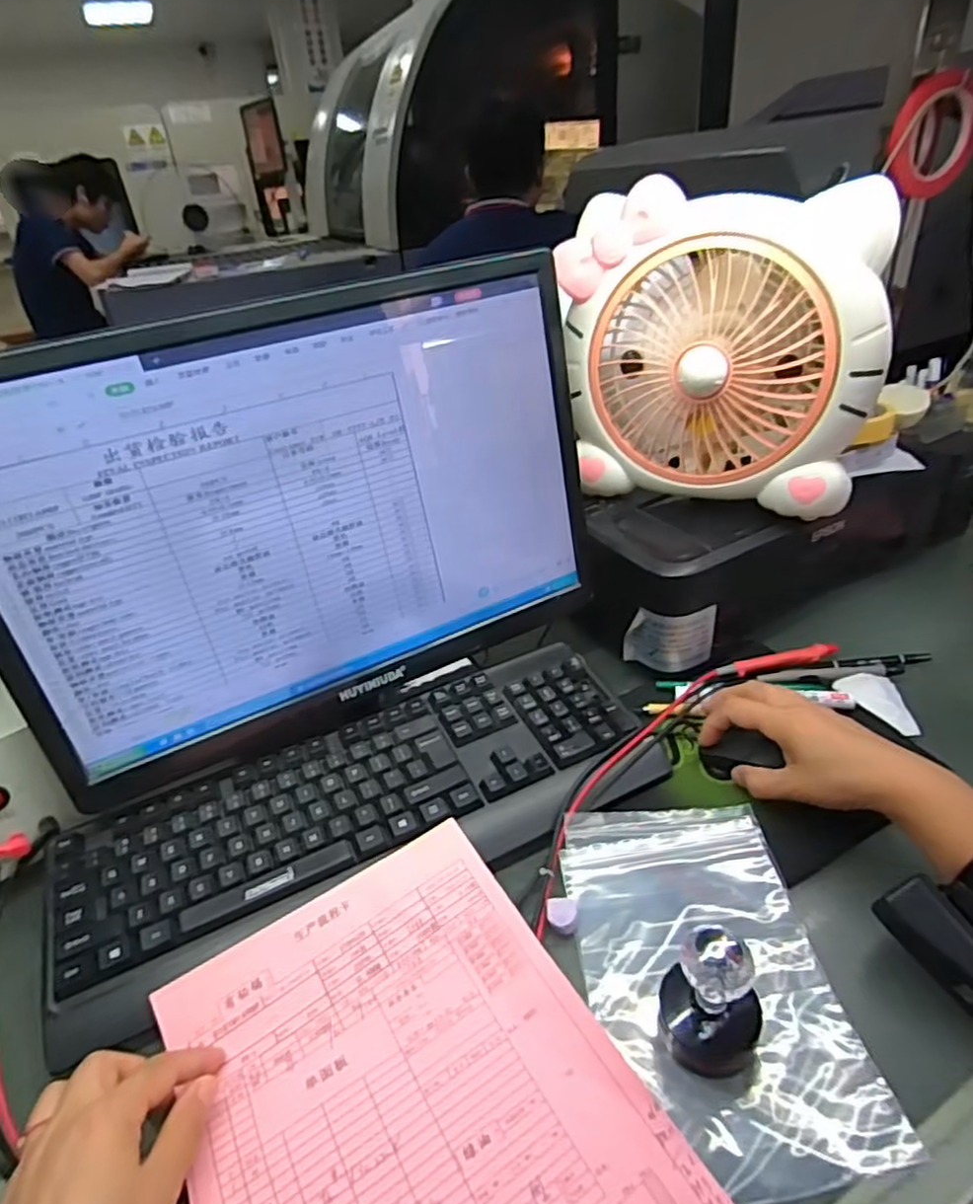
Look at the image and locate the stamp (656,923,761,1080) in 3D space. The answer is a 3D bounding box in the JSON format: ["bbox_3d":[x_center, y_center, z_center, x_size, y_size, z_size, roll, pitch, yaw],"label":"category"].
[{"bbox_3d":[0.122,0.215,0.365,0.053,0.069,0.048,-2,34,6],"label":"stamp"}]

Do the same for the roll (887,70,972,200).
[{"bbox_3d":[0.502,-0.518,0.750,0.112,0.119,0.028,-36,41,15],"label":"roll"}]

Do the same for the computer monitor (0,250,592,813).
[{"bbox_3d":[-0.120,-0.053,0.493,0.435,0.288,0.059,-20,36,-20],"label":"computer monitor"}]

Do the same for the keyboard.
[{"bbox_3d":[-0.084,0.149,0.505,0.435,0.028,0.159,-19,36,-19],"label":"keyboard"}]

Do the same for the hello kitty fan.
[{"bbox_3d":[0.197,-0.209,0.577,0.251,0.233,0.110,17,40,30],"label":"hello kitty fan"}]

